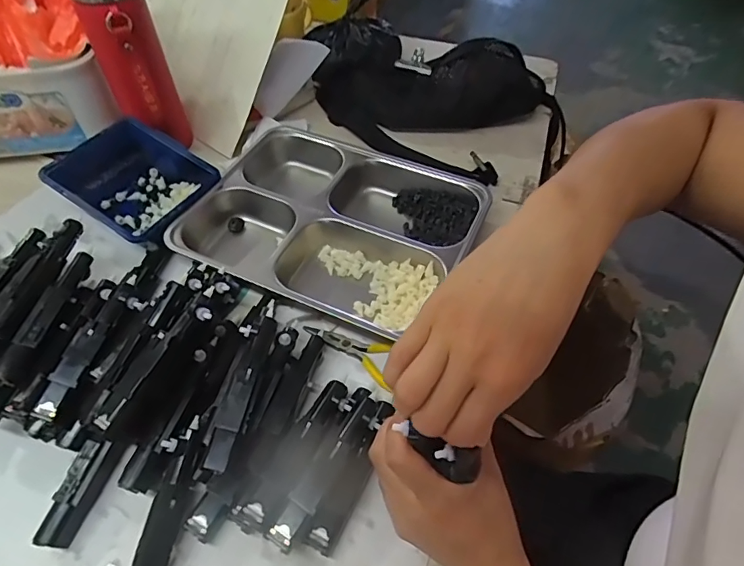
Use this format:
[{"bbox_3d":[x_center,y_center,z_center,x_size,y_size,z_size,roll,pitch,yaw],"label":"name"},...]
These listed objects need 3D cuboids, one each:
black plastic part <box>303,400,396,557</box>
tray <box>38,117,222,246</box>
[{"bbox_3d":[-0.015,0.143,0.356,0.023,0.027,0.110,22,57,14],"label":"black plastic part"},{"bbox_3d":[-0.247,-0.101,0.507,0.145,0.060,0.117,27,58,17],"label":"tray"}]

